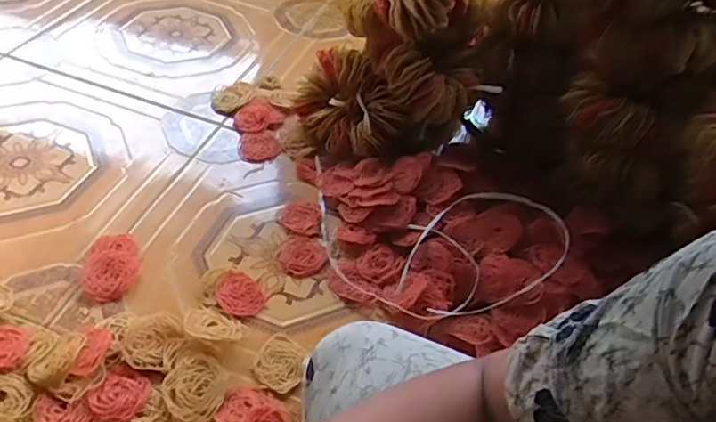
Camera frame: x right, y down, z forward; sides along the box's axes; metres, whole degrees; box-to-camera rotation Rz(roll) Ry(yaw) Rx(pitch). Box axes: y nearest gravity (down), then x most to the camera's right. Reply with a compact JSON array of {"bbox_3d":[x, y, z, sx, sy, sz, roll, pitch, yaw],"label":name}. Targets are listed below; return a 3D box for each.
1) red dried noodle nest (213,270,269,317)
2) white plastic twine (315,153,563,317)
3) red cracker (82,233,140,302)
[{"bbox_3d":[-0.140,0.097,0.687,0.056,0.018,0.054,5,46,-5],"label":"red dried noodle nest"},{"bbox_3d":[0.086,0.037,0.741,0.334,0.049,0.211,14,46,3],"label":"white plastic twine"},{"bbox_3d":[-0.293,0.064,0.697,0.061,0.011,0.096,3,46,-7],"label":"red cracker"}]

